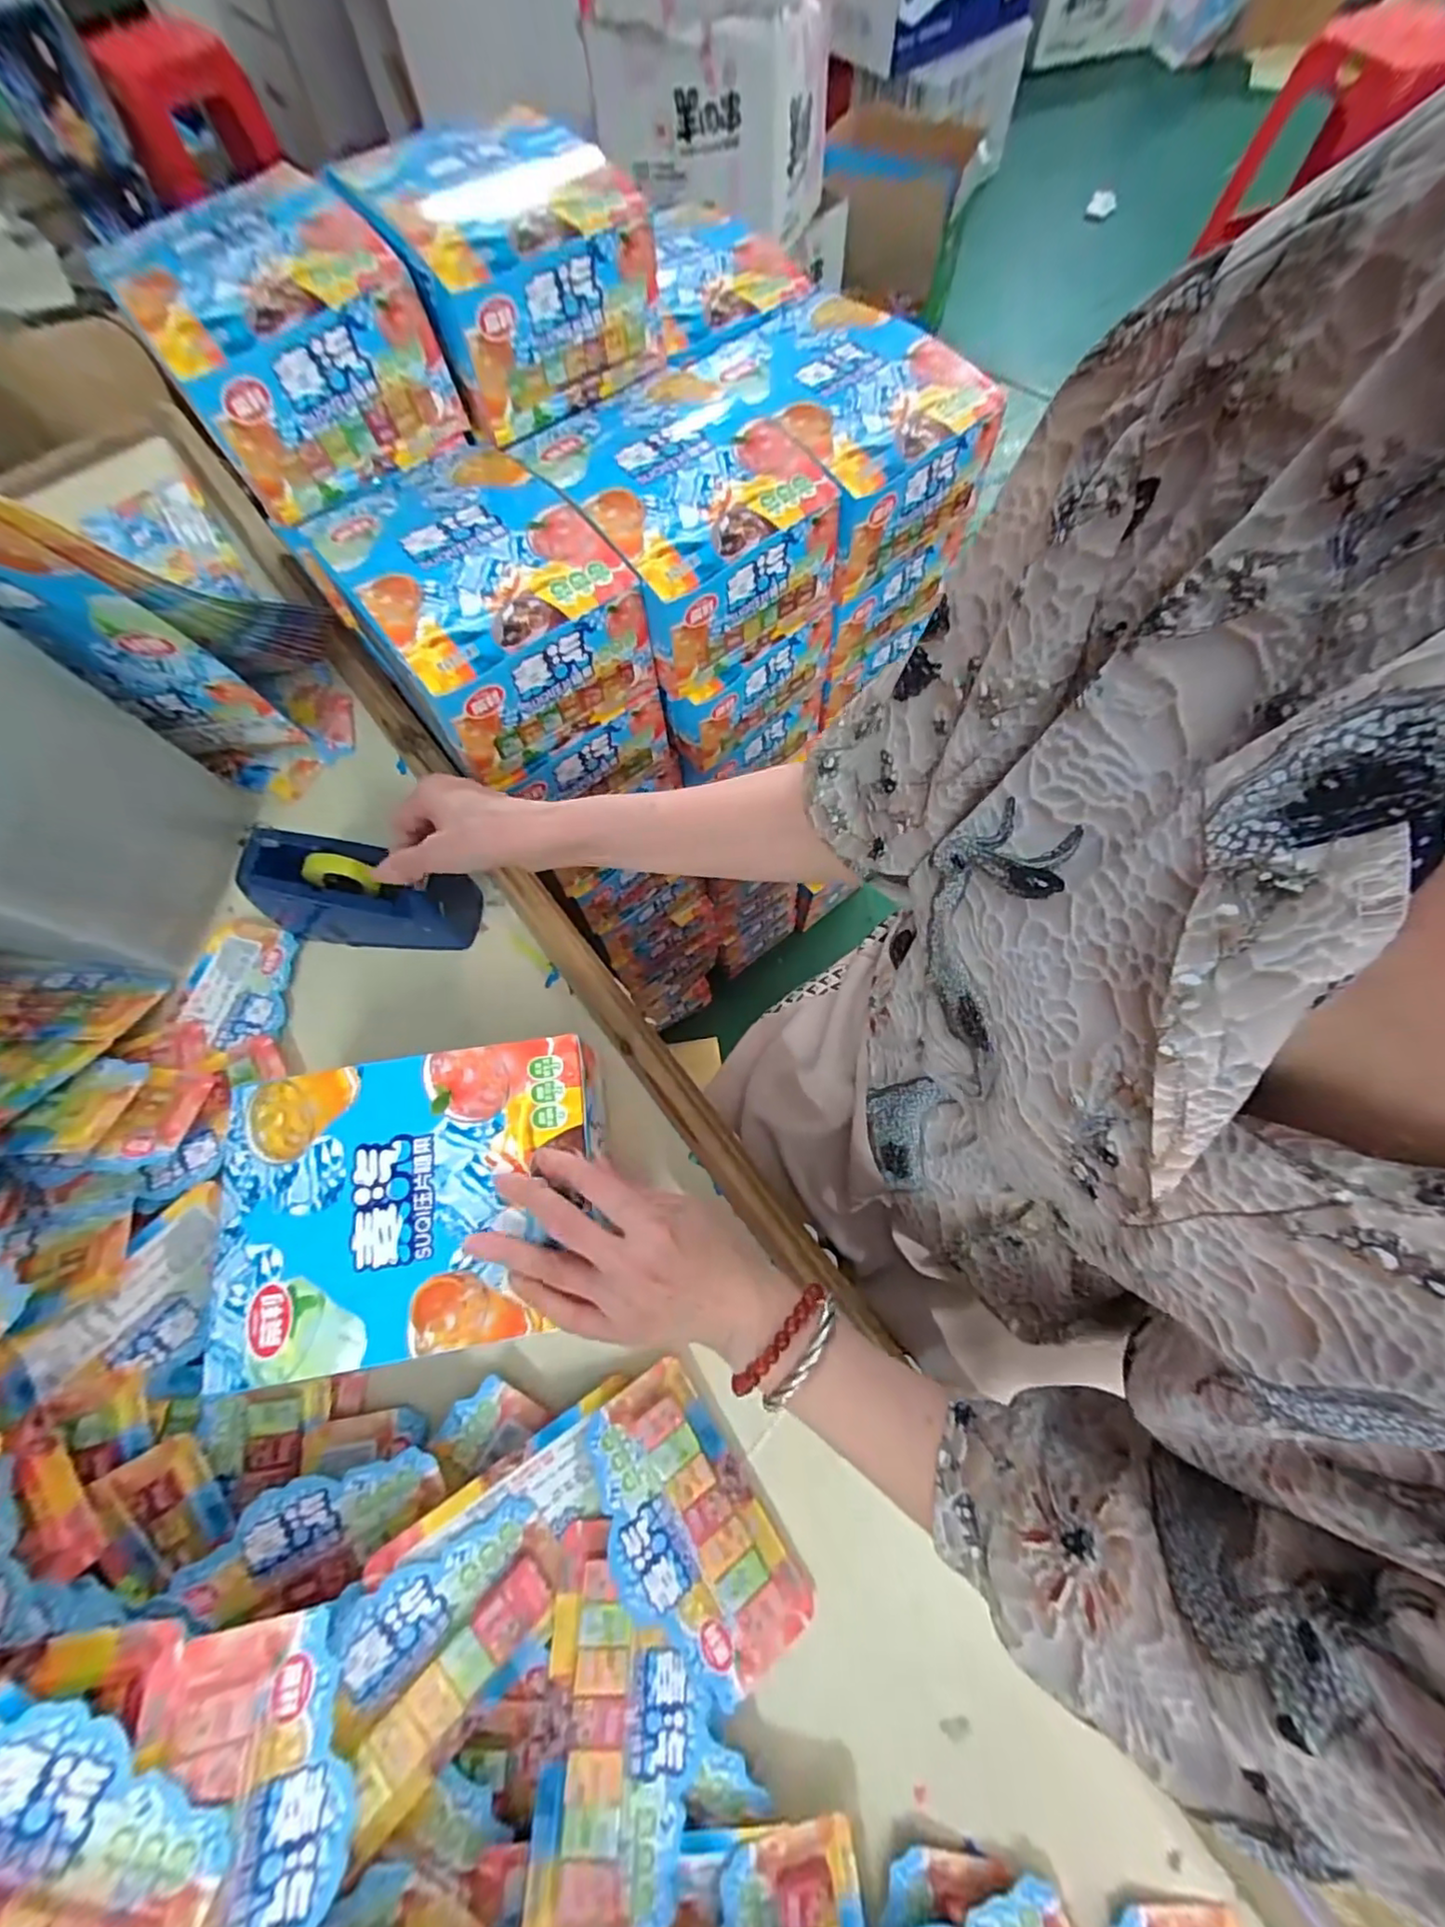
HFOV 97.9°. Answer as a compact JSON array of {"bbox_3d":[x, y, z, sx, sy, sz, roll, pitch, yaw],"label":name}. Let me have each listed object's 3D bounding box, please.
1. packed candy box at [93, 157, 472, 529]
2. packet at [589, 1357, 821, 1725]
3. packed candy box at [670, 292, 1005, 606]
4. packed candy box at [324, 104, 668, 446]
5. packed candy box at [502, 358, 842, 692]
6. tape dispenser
[{"bbox_3d":[-0.303,-0.433,0.431,0.157,0.088,0.177,-35,72,-12],"label":"packed candy box"},{"bbox_3d":[-0.021,0.308,0.345,0.075,0.024,0.144,-34,72,-11],"label":"packet"},{"bbox_3d":[0.084,-0.425,0.507,0.148,0.086,0.210,-37,72,-12],"label":"packed candy box"},{"bbox_3d":[-0.153,-0.502,0.454,0.154,0.088,0.160,-33,72,-11],"label":"packed candy box"},{"bbox_3d":[-0.034,-0.335,0.484,0.157,0.103,0.204,-35,72,-11],"label":"packed candy box"},{"bbox_3d":[-0.253,-0.050,0.449,0.157,0.087,0.049,3,69,3],"label":"tape dispenser"}]

